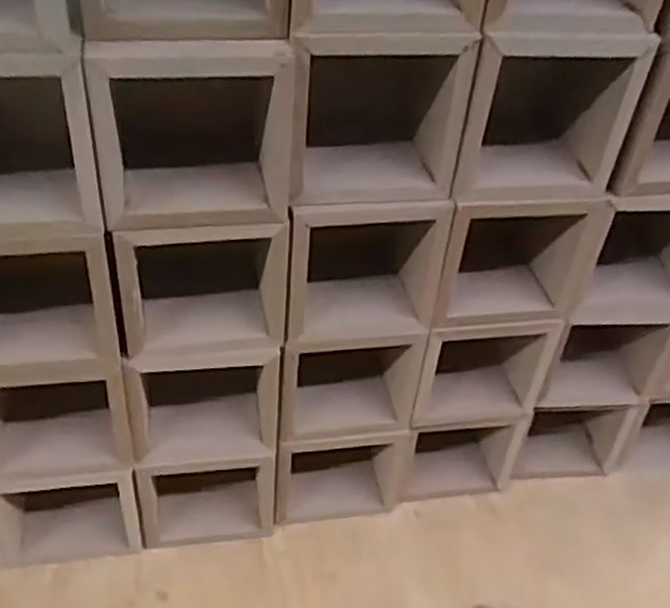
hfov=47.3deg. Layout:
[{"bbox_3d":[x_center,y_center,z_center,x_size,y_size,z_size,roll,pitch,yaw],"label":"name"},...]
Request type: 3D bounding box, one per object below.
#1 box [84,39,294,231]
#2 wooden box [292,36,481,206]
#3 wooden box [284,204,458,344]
[{"bbox_3d":[-0.048,-0.064,0.258,0.060,0.064,0.046,-4,41,-11],"label":"box"},{"bbox_3d":[0.014,-0.069,0.271,0.059,0.060,0.041,-1,40,-8],"label":"wooden box"},{"bbox_3d":[0.010,-0.019,0.306,0.060,0.063,0.031,-5,41,-12],"label":"wooden box"}]

